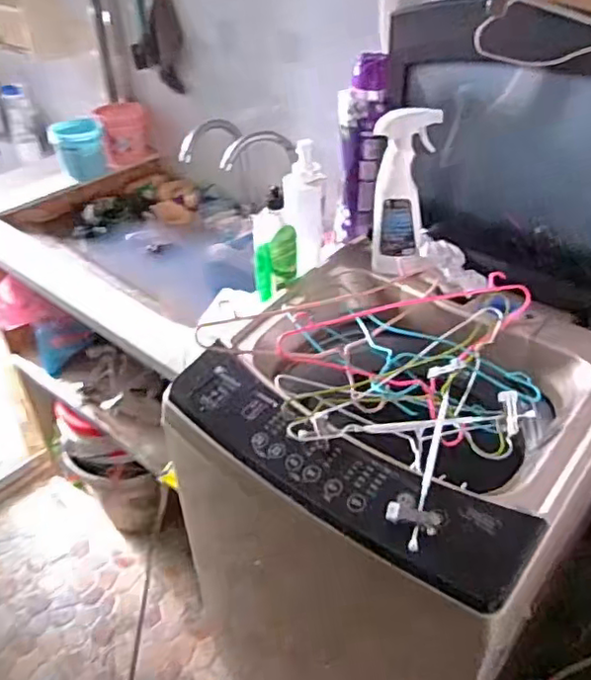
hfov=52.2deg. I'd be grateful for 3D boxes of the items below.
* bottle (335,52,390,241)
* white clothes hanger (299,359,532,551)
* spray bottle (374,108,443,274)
[{"bbox_3d":[0.119,-0.336,1.092,0.059,0.324,0.094,-22,43,-24],"label":"bottle"},{"bbox_3d":[0.167,0.122,0.748,0.253,0.028,0.185,-25,44,-28],"label":"white clothes hanger"},{"bbox_3d":[0.167,-0.216,0.951,0.085,0.272,0.072,5,38,8],"label":"spray bottle"}]

